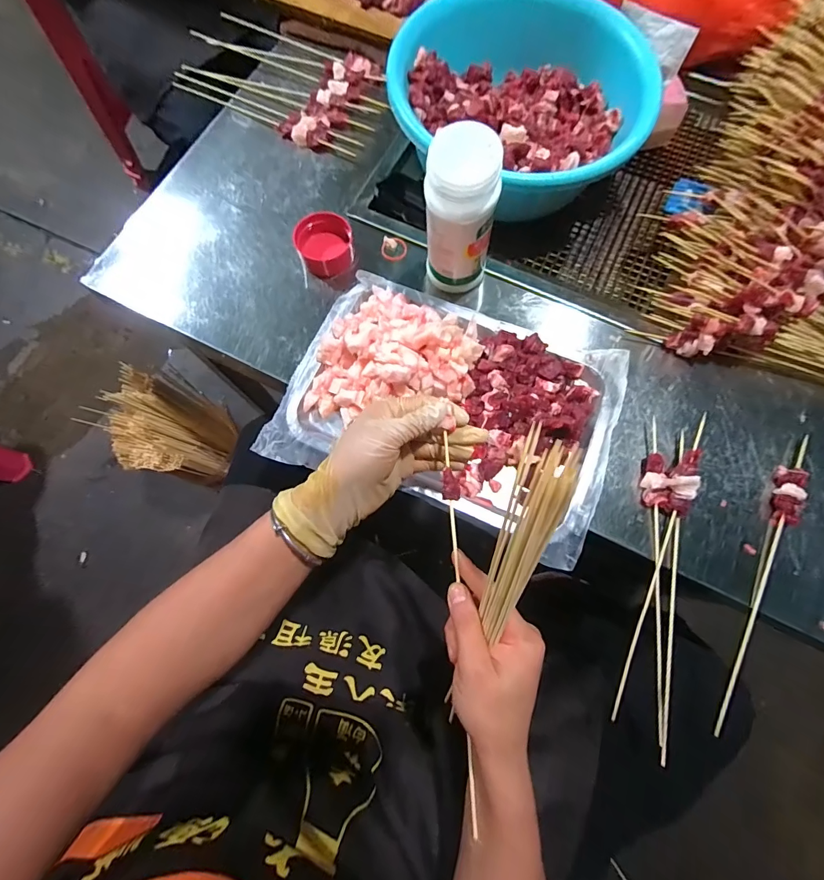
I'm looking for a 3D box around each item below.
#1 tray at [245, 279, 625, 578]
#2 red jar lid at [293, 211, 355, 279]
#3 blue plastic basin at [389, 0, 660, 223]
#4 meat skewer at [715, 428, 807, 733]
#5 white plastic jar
[{"bbox_3d":[0.038,-0.035,0.406,0.319,0.048,0.216,20,76,6],"label":"tray"},{"bbox_3d":[-0.101,-0.230,0.470,0.062,0.033,0.060,0,75,1],"label":"red jar lid"},{"bbox_3d":[0.127,-0.387,0.477,0.266,0.101,0.266,0,75,1],"label":"blue plastic basin"},{"bbox_3d":[0.334,0.126,0.374,0.021,0.016,0.291,24,77,7],"label":"meat skewer"},{"bbox_3d":[0.045,-0.204,0.393,0.063,0.164,0.053,9,75,4],"label":"white plastic jar"}]

